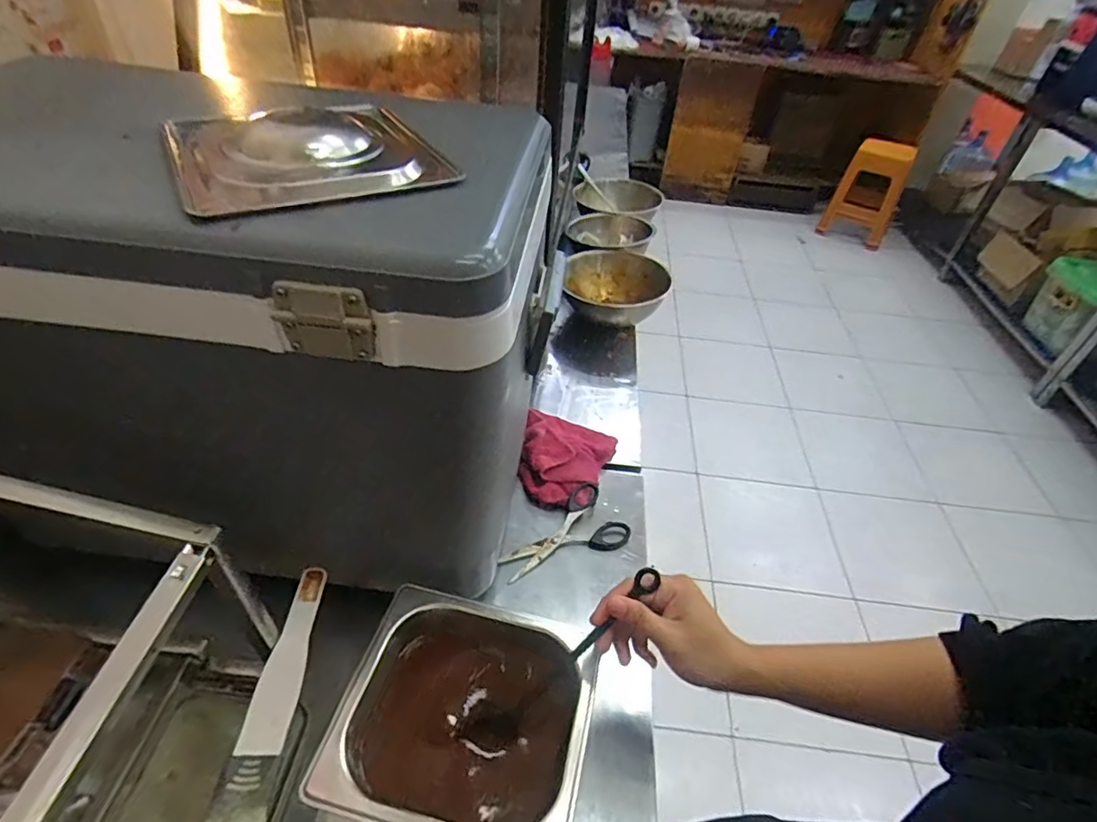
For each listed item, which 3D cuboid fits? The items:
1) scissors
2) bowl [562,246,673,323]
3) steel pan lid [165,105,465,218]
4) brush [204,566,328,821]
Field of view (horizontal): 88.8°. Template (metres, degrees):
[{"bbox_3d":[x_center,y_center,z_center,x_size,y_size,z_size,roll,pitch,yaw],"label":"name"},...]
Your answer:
[{"bbox_3d":[0.014,0.145,0.635,0.148,0.011,0.083,-26,65,-23],"label":"scissors"},{"bbox_3d":[0.113,-0.210,0.985,0.172,0.082,0.172,3,43,-3],"label":"bowl"},{"bbox_3d":[-0.160,-0.177,0.379,0.164,0.024,0.150,-16,47,-22],"label":"steel pan lid"},{"bbox_3d":[-0.207,0.216,0.433,0.034,0.016,0.216,17,32,-15],"label":"brush"}]

